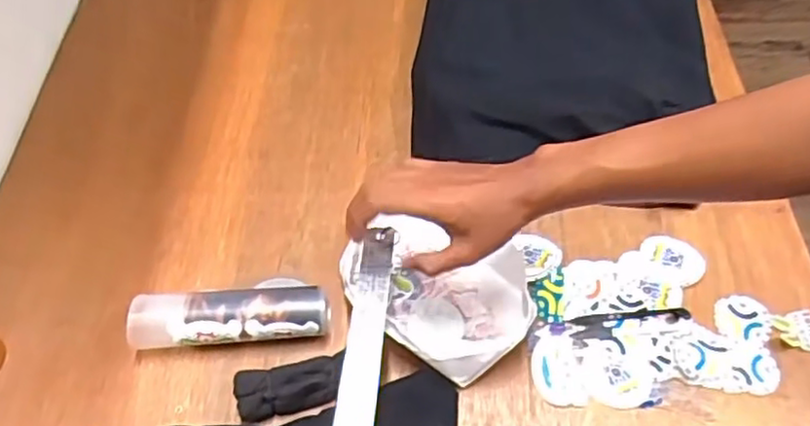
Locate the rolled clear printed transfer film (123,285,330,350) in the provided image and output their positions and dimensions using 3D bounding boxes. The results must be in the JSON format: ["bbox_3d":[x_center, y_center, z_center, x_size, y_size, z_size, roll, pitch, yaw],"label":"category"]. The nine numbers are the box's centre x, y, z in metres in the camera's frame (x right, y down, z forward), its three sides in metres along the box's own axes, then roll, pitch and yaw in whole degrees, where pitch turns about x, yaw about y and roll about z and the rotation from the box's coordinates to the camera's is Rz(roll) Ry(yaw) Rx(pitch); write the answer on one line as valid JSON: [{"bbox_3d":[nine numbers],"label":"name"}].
[{"bbox_3d":[-0.169,0.106,0.655,0.189,0.045,0.054,-4,56,-2],"label":"rolled clear printed transfer film"}]

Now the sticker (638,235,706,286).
[{"bbox_3d":[0.277,0.048,0.700,0.066,0.004,0.051,19,59,14],"label":"sticker"}]

